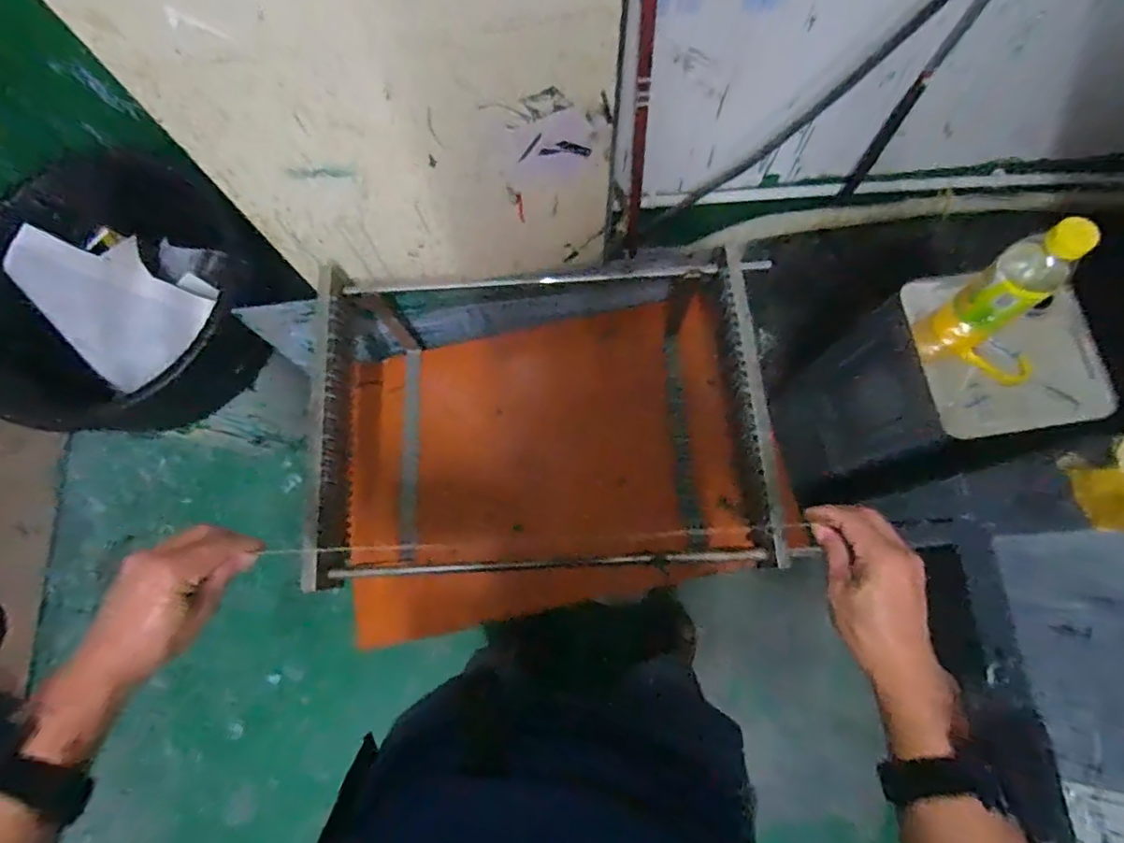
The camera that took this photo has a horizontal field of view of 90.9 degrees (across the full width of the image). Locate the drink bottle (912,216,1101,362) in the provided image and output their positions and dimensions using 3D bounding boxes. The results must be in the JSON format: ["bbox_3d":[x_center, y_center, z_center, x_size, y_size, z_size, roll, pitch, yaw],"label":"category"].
[{"bbox_3d":[0.536,-0.157,0.678,0.088,0.236,0.083,-31,76,-7],"label":"drink bottle"}]

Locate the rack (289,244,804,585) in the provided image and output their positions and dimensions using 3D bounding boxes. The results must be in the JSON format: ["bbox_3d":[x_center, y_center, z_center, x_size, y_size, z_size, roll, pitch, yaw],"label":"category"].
[{"bbox_3d":[-0.027,-0.023,0.735,0.593,0.121,0.440,-3,74,1],"label":"rack"}]

